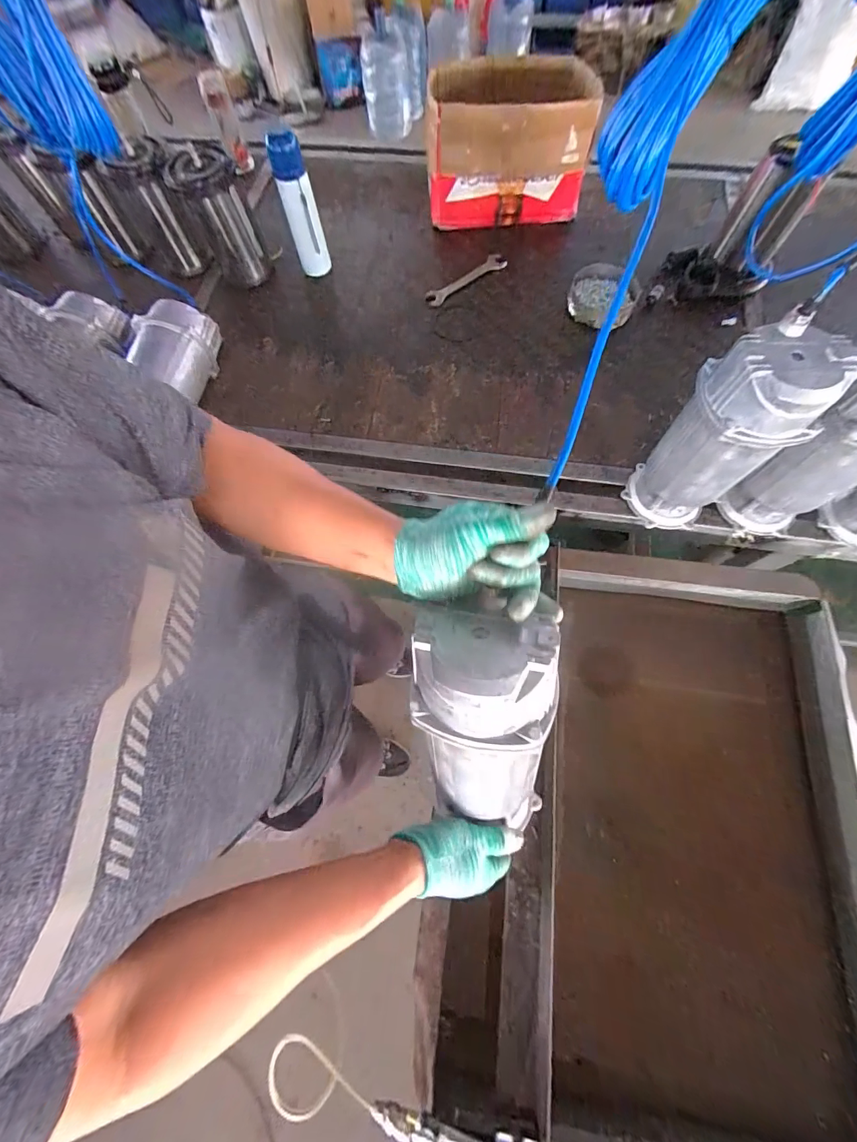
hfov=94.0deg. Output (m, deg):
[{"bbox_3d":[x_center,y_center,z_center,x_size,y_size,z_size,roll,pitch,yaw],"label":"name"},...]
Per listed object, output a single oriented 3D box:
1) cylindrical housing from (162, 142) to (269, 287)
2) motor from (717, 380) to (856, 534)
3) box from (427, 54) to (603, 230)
[{"bbox_3d":[-0.450,-0.760,0.871,0.122,0.208,0.121,-1,70,2],"label":"cylindrical housing"},{"bbox_3d":[0.549,-0.166,0.555,0.122,0.290,0.112,29,74,12],"label":"motor"},{"bbox_3d":[0.182,-1.038,0.942,0.353,0.192,0.349,2,70,3],"label":"box"}]

